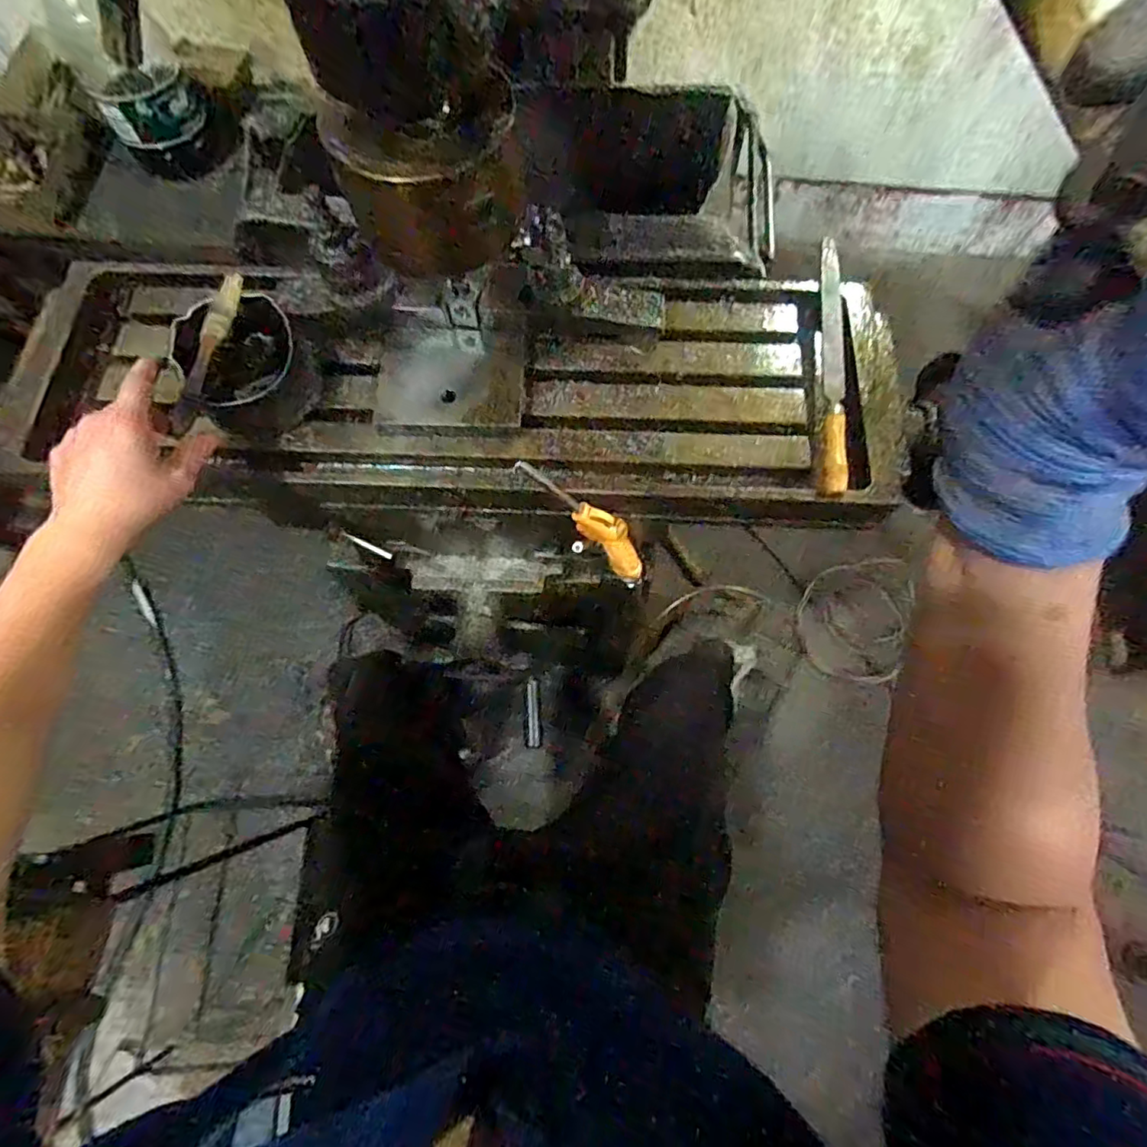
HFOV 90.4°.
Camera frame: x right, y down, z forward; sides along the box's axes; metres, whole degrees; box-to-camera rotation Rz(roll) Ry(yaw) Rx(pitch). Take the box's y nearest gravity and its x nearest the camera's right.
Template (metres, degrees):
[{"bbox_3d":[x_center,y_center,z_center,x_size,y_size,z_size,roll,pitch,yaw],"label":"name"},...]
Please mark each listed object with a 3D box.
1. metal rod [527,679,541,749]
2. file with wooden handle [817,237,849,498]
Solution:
[{"bbox_3d":[-0.046,0.162,0.659,0.015,0.010,0.075,-1,72,-1],"label":"metal rod"},{"bbox_3d":[0.242,-0.200,0.524,0.024,0.019,0.288,8,71,4],"label":"file with wooden handle"}]

